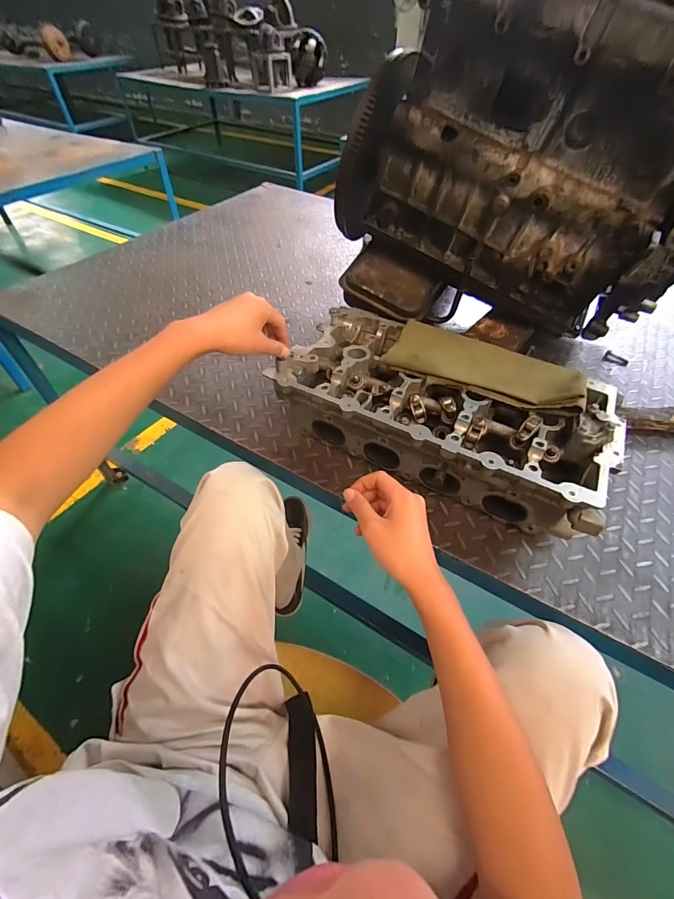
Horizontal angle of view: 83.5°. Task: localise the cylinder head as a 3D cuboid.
[{"bbox_3d":[0.149,-0.053,0.572,0.444,0.148,0.240,26,54,19],"label":"cylinder head"}]

